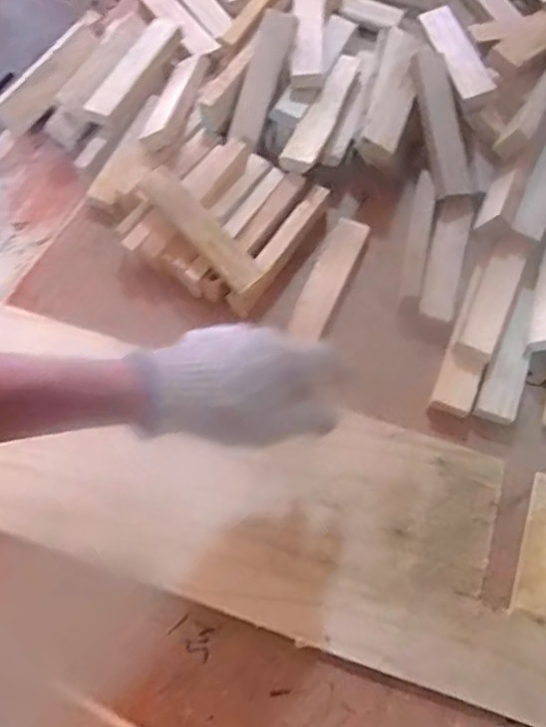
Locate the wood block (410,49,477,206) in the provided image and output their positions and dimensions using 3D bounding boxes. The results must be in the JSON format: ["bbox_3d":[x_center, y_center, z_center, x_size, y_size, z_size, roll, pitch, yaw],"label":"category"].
[{"bbox_3d":[0.178,-0.255,0.616,0.035,0.013,0.164,-11,86,-5],"label":"wood block"}]

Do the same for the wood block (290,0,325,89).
[{"bbox_3d":[0.039,-0.372,0.646,0.035,0.020,0.153,2,68,2],"label":"wood block"}]

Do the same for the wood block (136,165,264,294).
[{"bbox_3d":[-0.075,-0.135,0.573,0.040,0.025,0.166,-41,73,-14],"label":"wood block"}]

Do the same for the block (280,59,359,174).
[{"bbox_3d":[0.056,-0.276,0.629,0.036,0.023,0.166,22,71,10],"label":"block"}]

